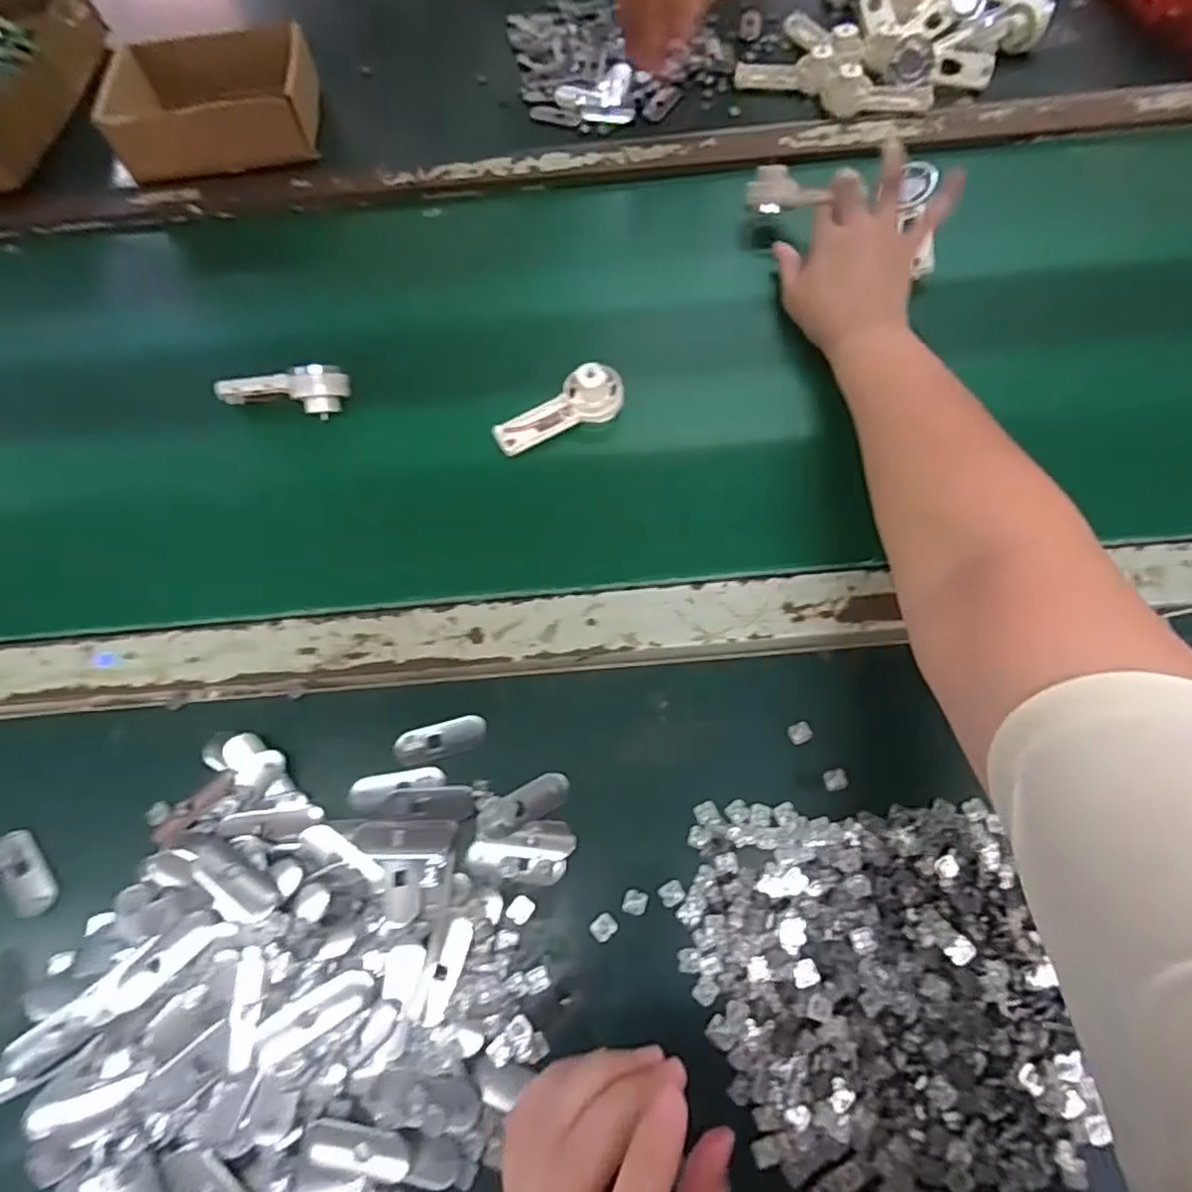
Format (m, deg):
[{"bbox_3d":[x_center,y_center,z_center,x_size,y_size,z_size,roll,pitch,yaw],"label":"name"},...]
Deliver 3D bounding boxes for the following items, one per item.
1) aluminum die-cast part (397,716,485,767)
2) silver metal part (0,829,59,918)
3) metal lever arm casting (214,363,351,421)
[{"bbox_3d":[-0.088,0.080,0.363,0.051,0.004,0.019,-18,65,-6],"label":"aluminum die-cast part"},{"bbox_3d":[-0.310,0.150,0.348,0.021,0.007,0.049,-41,69,-16],"label":"silver metal part"},{"bbox_3d":[-0.228,-0.145,0.466,0.096,0.029,0.029,-3,64,1],"label":"metal lever arm casting"}]

